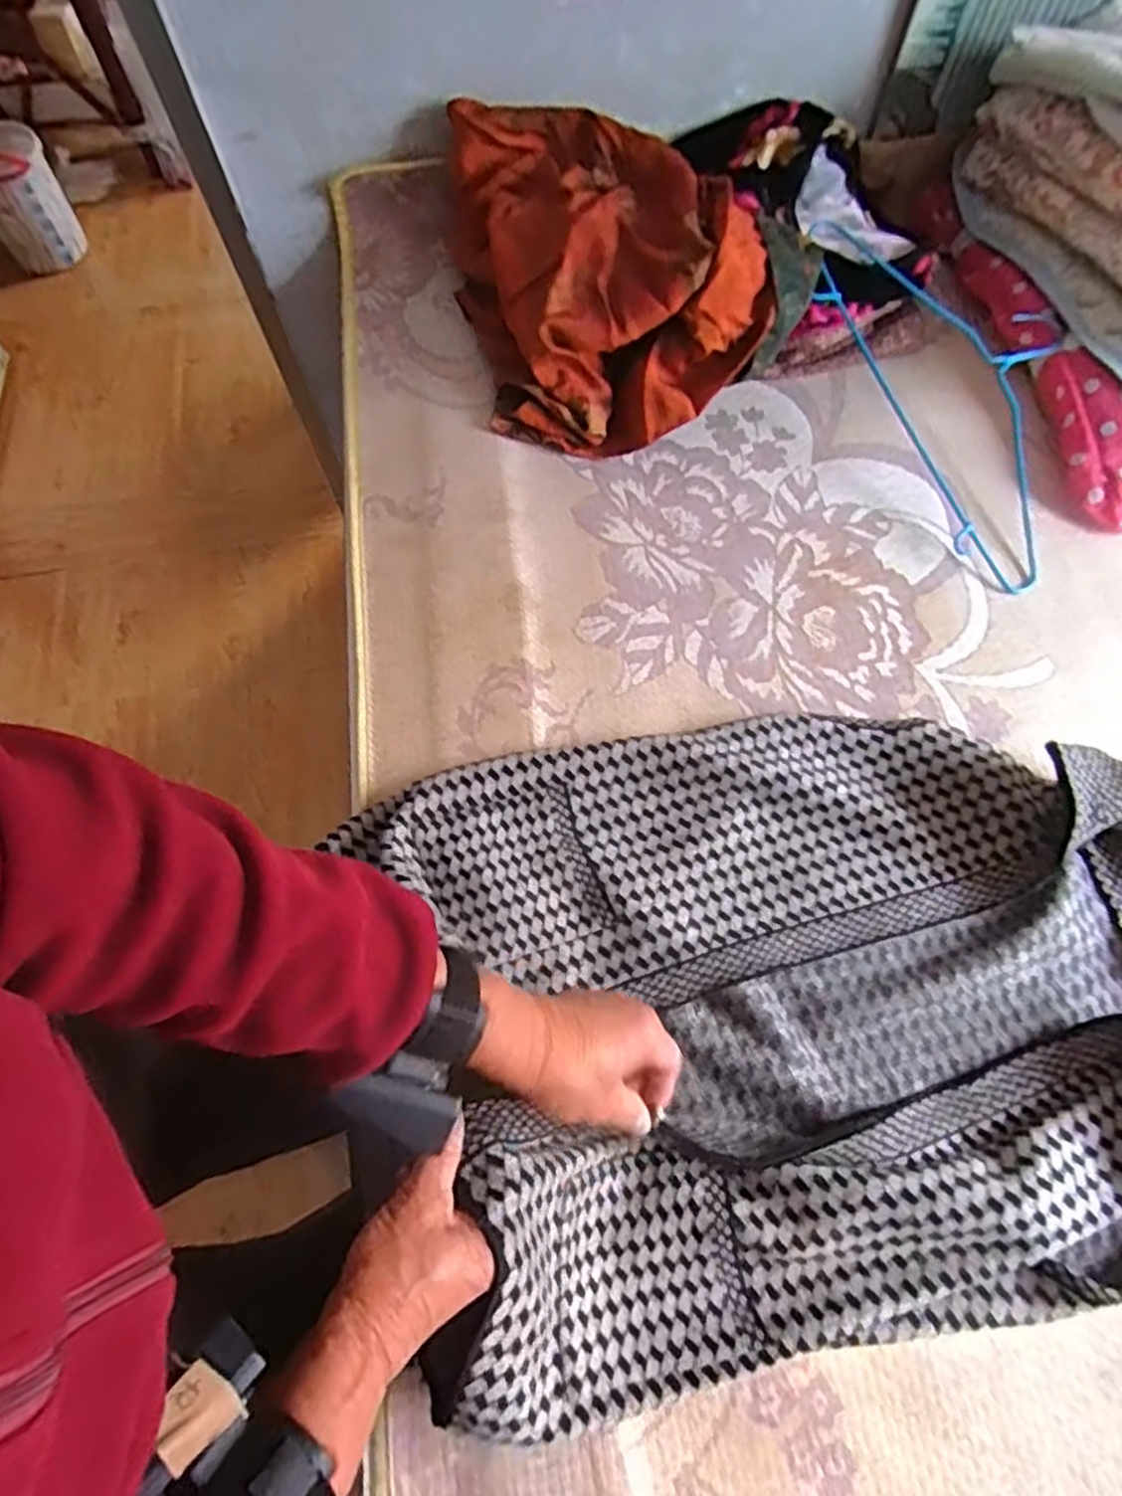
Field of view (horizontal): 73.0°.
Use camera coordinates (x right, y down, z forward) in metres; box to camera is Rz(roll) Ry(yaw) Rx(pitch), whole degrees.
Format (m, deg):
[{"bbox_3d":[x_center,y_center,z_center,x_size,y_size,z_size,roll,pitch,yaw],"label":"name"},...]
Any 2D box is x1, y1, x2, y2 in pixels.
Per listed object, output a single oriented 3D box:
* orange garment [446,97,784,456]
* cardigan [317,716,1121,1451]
[{"bbox_3d":[0.046,-0.471,0.770,0.291,0.155,0.305,-6,67,-3],"label":"orange garment"},{"bbox_3d":[0.173,0.169,0.538,0.619,0.099,0.429,-9,68,-5],"label":"cardigan"}]

